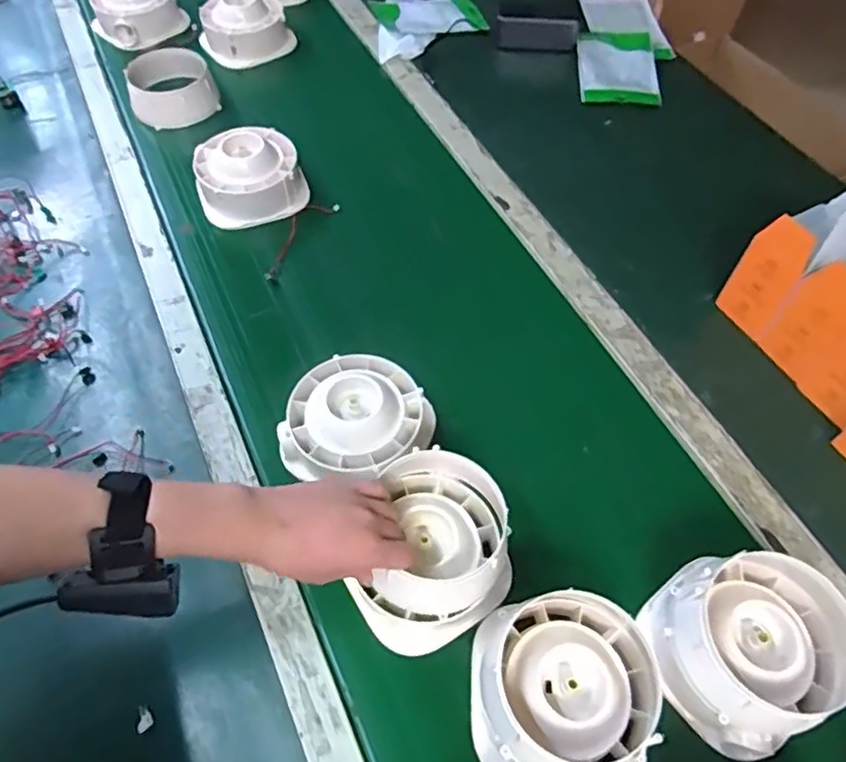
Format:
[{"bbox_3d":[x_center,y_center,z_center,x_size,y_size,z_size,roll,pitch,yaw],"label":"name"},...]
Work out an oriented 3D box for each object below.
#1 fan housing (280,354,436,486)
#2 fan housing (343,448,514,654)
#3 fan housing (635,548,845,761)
[{"bbox_3d":[-0.064,0.039,0.615,0.130,0.059,0.131,0,58,-1],"label":"fan housing"},{"bbox_3d":[0.002,0.142,0.531,0.135,0.087,0.135,-25,62,-15],"label":"fan housing"},{"bbox_3d":[0.262,0.207,0.489,0.128,0.098,0.122,-17,60,-11],"label":"fan housing"}]

